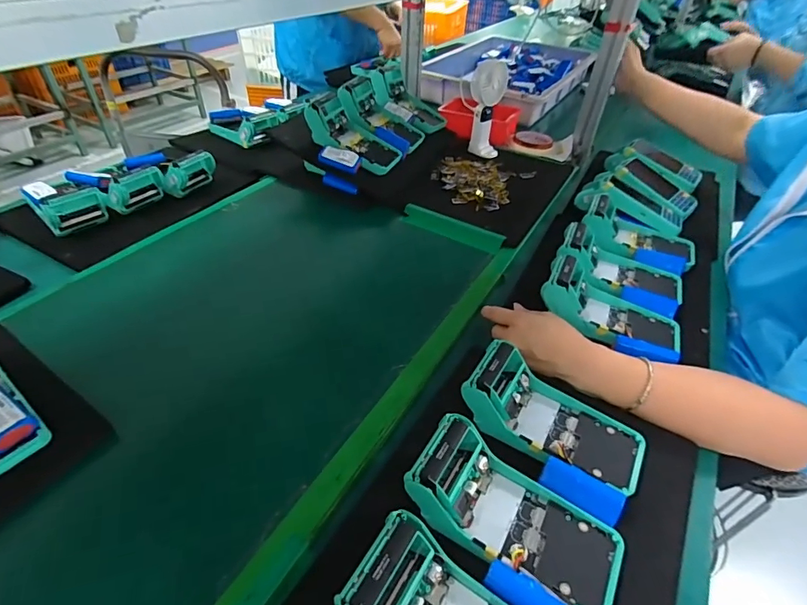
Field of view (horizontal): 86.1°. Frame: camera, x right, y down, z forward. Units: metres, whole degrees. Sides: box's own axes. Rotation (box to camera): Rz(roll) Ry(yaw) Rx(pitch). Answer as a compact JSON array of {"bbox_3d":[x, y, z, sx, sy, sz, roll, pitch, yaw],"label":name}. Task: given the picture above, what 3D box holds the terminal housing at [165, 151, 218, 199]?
[{"bbox_3d":[-0.372,-0.229,0.759,0.034,0.062,0.094,21,43,17],"label":"terminal housing"}]

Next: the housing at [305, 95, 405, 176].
[{"bbox_3d":[-0.092,-0.288,0.768,0.172,0.057,0.100,35,47,-5],"label":"housing"}]

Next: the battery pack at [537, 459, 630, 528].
[{"bbox_3d":[0.155,0.163,0.375,0.068,0.016,0.032,27,45,23],"label":"battery pack"}]

